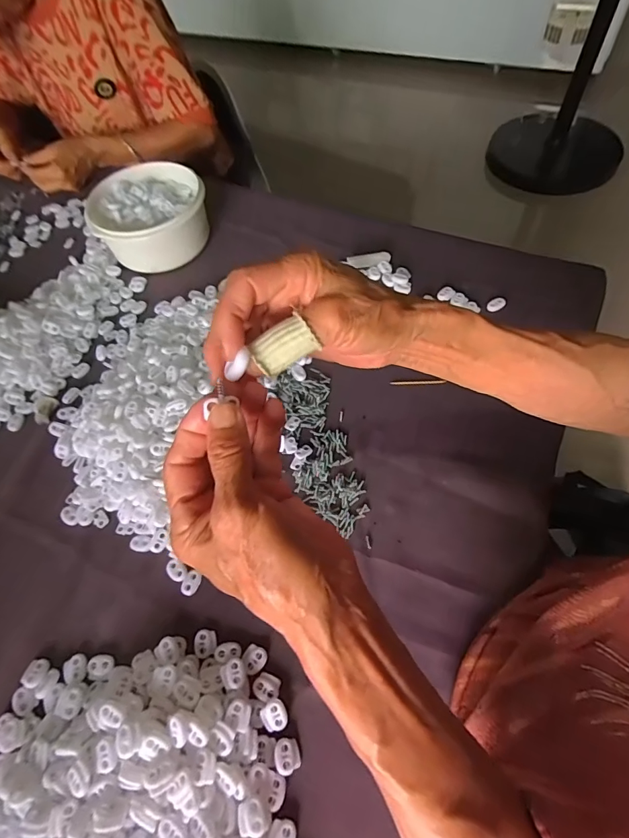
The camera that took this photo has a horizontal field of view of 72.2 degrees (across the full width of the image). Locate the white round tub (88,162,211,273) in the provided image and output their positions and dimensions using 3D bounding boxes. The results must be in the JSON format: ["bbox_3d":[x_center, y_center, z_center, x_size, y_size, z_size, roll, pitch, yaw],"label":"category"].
[{"bbox_3d":[-0.238,-0.285,0.622,0.146,0.073,0.153,-2,60,4],"label":"white round tub"}]

